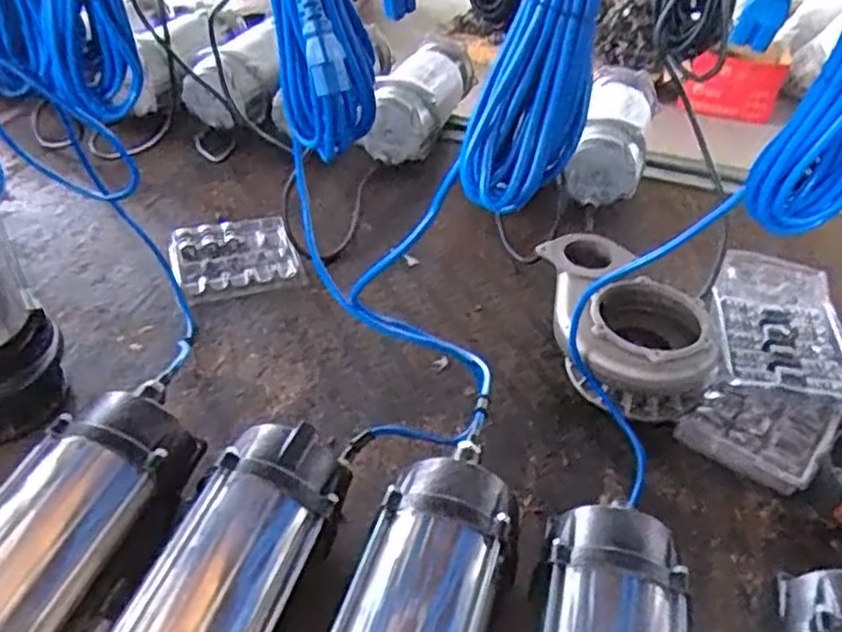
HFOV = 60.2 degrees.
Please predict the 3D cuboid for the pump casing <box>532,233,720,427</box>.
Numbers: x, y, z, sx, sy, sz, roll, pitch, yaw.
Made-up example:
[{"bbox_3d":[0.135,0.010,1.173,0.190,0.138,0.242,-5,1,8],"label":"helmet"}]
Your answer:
[{"bbox_3d":[0.247,0.008,0.887,0.184,0.094,0.240,1,41,-4],"label":"pump casing"}]

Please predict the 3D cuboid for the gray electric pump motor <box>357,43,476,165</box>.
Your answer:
[{"bbox_3d":[0.009,-0.366,1.252,0.151,0.129,0.266,15,43,13],"label":"gray electric pump motor"}]

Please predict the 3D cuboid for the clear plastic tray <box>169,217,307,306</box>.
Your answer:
[{"bbox_3d":[-0.258,-0.084,1.006,0.161,0.026,0.149,-13,44,-18],"label":"clear plastic tray"}]

